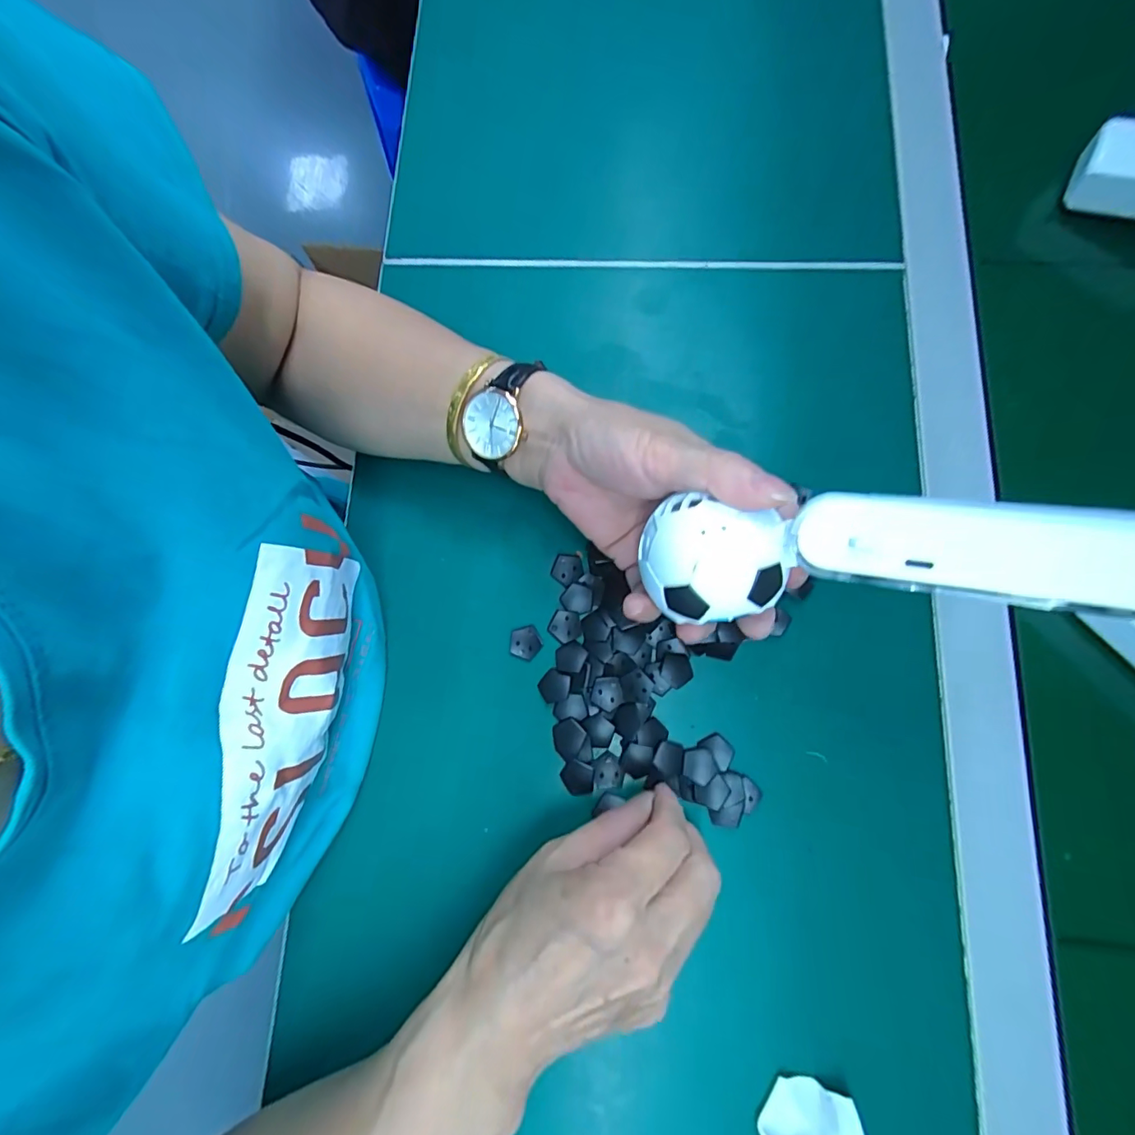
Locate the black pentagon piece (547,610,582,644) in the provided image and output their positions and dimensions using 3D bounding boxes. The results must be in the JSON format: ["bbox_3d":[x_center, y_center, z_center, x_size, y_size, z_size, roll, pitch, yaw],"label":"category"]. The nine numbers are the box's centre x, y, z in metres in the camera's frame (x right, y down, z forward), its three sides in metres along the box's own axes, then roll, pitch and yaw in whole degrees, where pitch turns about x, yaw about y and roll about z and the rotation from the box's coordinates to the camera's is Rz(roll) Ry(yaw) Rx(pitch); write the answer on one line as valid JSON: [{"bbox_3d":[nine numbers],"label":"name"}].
[{"bbox_3d":[-0.001,0.034,0.293,0.019,0.004,0.017,13,78,4],"label":"black pentagon piece"}]

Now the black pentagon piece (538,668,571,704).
[{"bbox_3d":[-0.008,0.068,0.287,0.017,0.004,0.018,25,80,7],"label":"black pentagon piece"}]

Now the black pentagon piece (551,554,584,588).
[{"bbox_3d":[0.000,0.001,0.299,0.019,0.004,0.018,39,81,9],"label":"black pentagon piece"}]

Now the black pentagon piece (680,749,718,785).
[{"bbox_3d":[0.071,0.107,0.274,0.017,0.004,0.018,31,80,8],"label":"black pentagon piece"}]

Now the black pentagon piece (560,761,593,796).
[{"bbox_3d":[0.005,0.116,0.277,0.018,0.004,0.017,6,78,3],"label":"black pentagon piece"}]

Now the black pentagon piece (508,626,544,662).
[{"bbox_3d":[-0.024,0.044,0.292,0.018,0.004,0.018,-35,79,-6],"label":"black pentagon piece"}]

